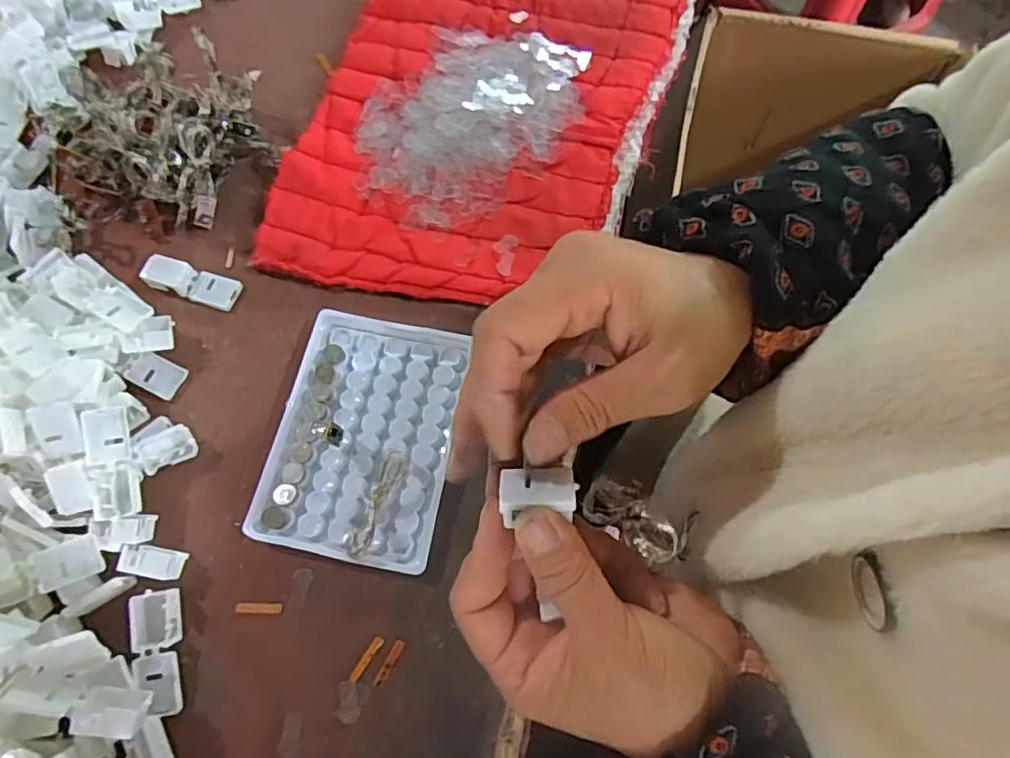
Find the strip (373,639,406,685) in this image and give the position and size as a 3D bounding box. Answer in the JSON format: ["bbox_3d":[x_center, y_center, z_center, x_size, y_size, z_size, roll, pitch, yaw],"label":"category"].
[{"bbox_3d":[-0.055,0.134,0.285,0.005,0.004,0.022,26,70,8],"label":"strip"}]

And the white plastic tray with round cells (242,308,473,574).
[{"bbox_3d":[-0.076,0.028,0.323,0.093,0.009,0.129,10,69,2],"label":"white plastic tray with round cells"}]

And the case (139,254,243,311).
[{"bbox_3d":[-0.186,-0.058,0.357,0.056,0.011,0.020,17,69,5],"label":"case"}]

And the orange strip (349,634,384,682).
[{"bbox_3d":[-0.066,0.133,0.286,0.005,0.004,0.023,32,71,11],"label":"orange strip"}]

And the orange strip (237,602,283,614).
[{"bbox_3d":[-0.121,0.112,0.295,0.023,0.004,0.005,2,69,-1],"label":"orange strip"}]

